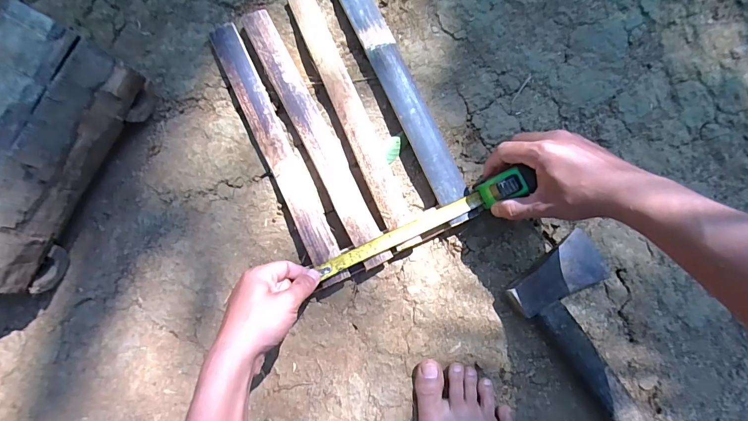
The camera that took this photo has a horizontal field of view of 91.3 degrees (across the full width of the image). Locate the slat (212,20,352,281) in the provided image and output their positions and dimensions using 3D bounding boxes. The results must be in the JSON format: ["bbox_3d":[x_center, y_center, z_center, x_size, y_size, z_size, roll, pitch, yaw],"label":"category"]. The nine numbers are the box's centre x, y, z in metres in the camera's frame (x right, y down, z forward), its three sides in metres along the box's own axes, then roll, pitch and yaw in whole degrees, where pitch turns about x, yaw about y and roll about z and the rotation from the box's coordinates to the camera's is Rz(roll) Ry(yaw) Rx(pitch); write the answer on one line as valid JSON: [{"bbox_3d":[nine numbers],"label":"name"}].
[{"bbox_3d":[-0.117,-0.074,0.451,0.035,0.025,0.347,-25,85,-2],"label":"slat"}]

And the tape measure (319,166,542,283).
[{"bbox_3d":[0.053,0.018,0.420,0.247,0.054,0.028,-26,85,6],"label":"tape measure"}]

